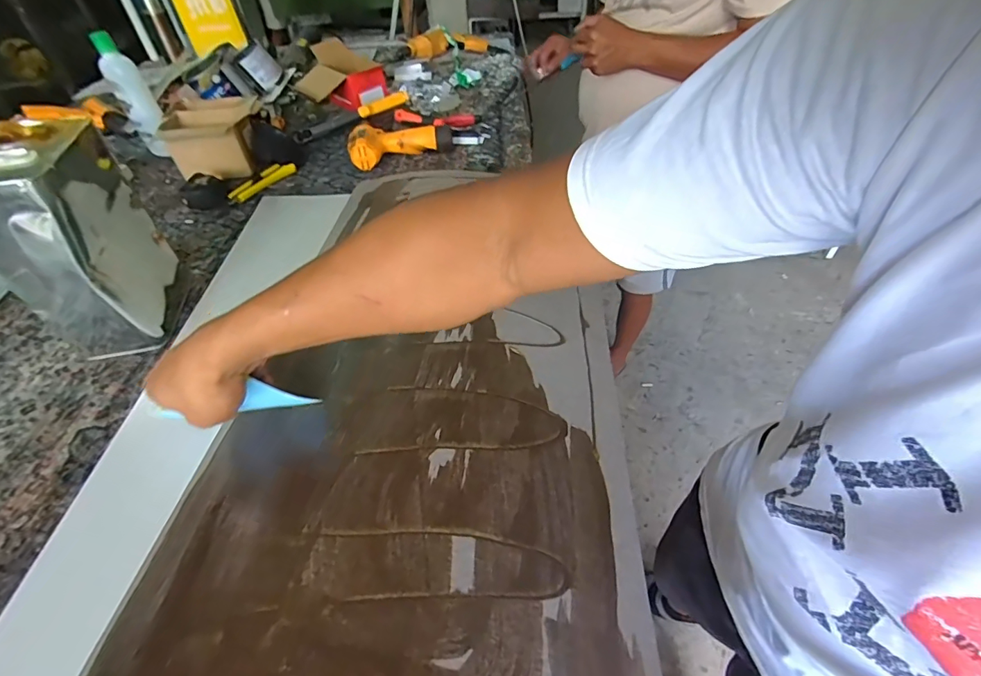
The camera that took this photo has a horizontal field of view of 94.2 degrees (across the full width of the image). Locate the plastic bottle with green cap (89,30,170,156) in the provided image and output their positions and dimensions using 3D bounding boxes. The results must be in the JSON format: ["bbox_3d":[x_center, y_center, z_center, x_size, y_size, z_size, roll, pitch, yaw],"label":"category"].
[{"bbox_3d":[-0.701,-0.473,0.904,0.063,0.208,0.063,-30,50,-26],"label":"plastic bottle with green cap"}]

